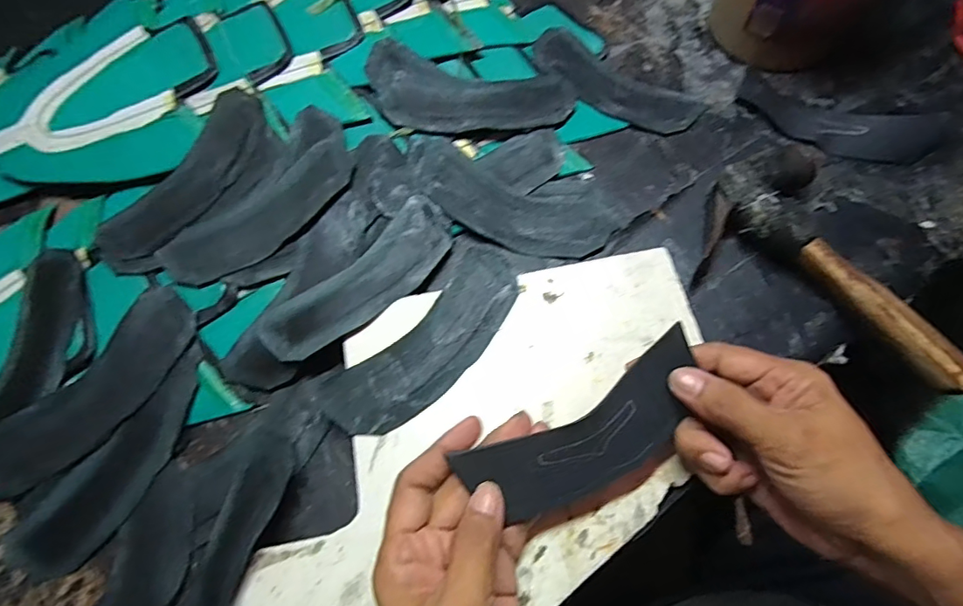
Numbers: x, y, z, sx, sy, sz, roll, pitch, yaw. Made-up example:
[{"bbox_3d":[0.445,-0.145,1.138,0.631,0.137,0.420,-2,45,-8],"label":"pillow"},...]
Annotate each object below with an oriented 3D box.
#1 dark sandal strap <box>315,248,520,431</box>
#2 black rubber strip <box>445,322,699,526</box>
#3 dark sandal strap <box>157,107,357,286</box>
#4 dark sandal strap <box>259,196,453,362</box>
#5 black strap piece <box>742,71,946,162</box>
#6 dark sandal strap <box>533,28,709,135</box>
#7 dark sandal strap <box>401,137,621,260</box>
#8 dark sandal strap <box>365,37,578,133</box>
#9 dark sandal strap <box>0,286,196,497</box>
[{"bbox_3d":[-0.033,0.025,0.315,0.145,0.007,0.060,-40,75,-12],"label":"dark sandal strap"},{"bbox_3d":[0.058,0.070,0.257,0.132,0.006,0.053,-29,95,-5],"label":"black rubber strip"},{"bbox_3d":[-0.150,-0.072,0.357,0.069,0.006,0.158,34,75,11],"label":"dark sandal strap"},{"bbox_3d":[-0.079,-0.016,0.336,0.144,0.008,0.052,-43,76,-13],"label":"dark sandal strap"},{"bbox_3d":[0.274,-0.142,0.383,0.141,0.016,0.056,23,73,8],"label":"black strap piece"},{"bbox_3d":[0.106,-0.182,0.410,0.146,0.006,0.054,36,75,12],"label":"dark sandal strap"},{"bbox_3d":[0.019,-0.075,0.367,0.156,0.013,0.064,17,72,6],"label":"dark sandal strap"},{"bbox_3d":[-0.010,-0.164,0.395,0.163,0.016,0.073,8,72,4],"label":"dark sandal strap"},{"bbox_3d":[-0.254,0.058,0.320,0.061,0.011,0.156,43,77,14],"label":"dark sandal strap"}]

